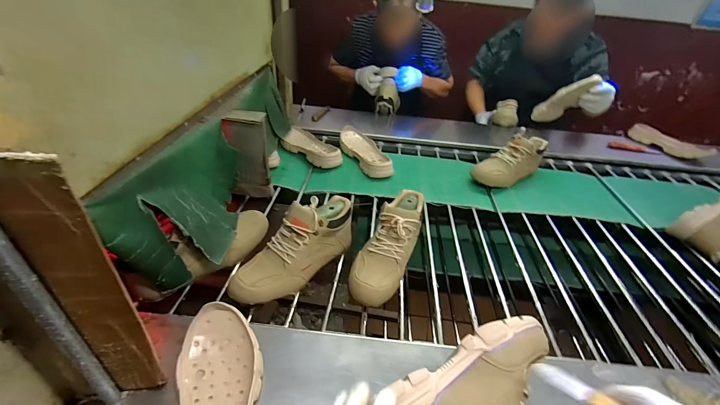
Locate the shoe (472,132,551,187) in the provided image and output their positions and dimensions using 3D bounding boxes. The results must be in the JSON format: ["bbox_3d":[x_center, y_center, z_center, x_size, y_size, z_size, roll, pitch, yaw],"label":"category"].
[{"bbox_3d":[0.469,-0.131,1.032,0.275,0.127,0.101,-23,45,-30],"label":"shoe"}]

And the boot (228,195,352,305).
[{"bbox_3d":[-0.119,0.091,0.659,0.088,0.133,0.290,32,60,32],"label":"boot"}]

